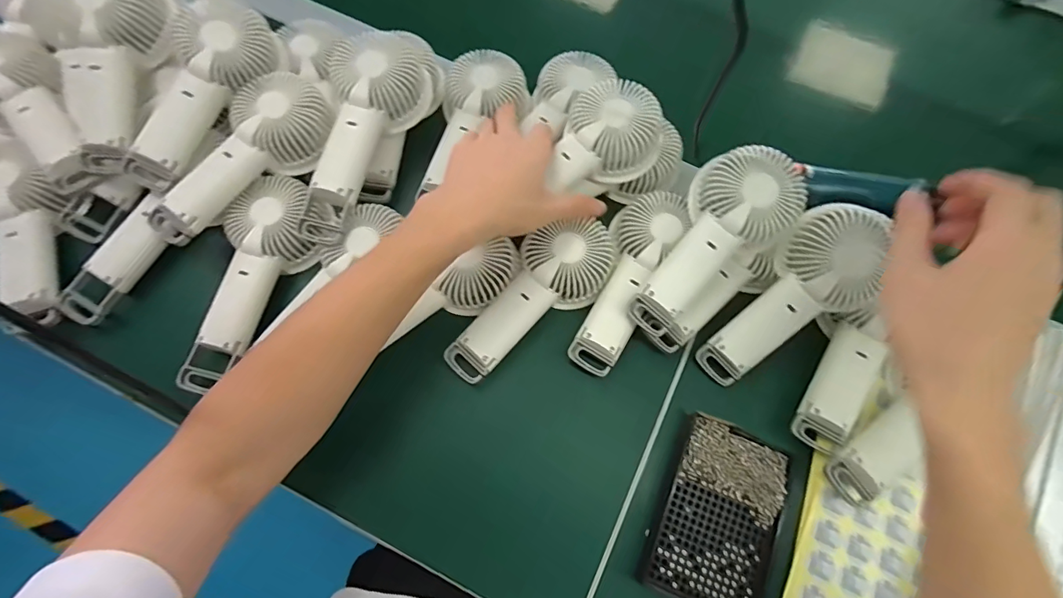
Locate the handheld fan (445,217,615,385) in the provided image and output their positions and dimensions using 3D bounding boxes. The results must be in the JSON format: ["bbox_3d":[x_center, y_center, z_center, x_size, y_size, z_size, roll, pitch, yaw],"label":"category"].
[{"bbox_3d":[0.005,0.003,0.407,0.087,0.043,0.179,38,76,10],"label":"handheld fan"}]

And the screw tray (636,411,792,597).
[{"bbox_3d":[0.152,0.175,0.373,0.089,0.023,0.138,24,74,6],"label":"screw tray"}]

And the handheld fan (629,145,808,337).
[{"bbox_3d":[0.152,-0.046,0.392,0.083,0.038,0.174,38,92,9],"label":"handheld fan"}]

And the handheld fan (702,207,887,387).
[{"bbox_3d":[0.222,0.003,0.390,0.074,0.036,0.177,41,104,10],"label":"handheld fan"}]

